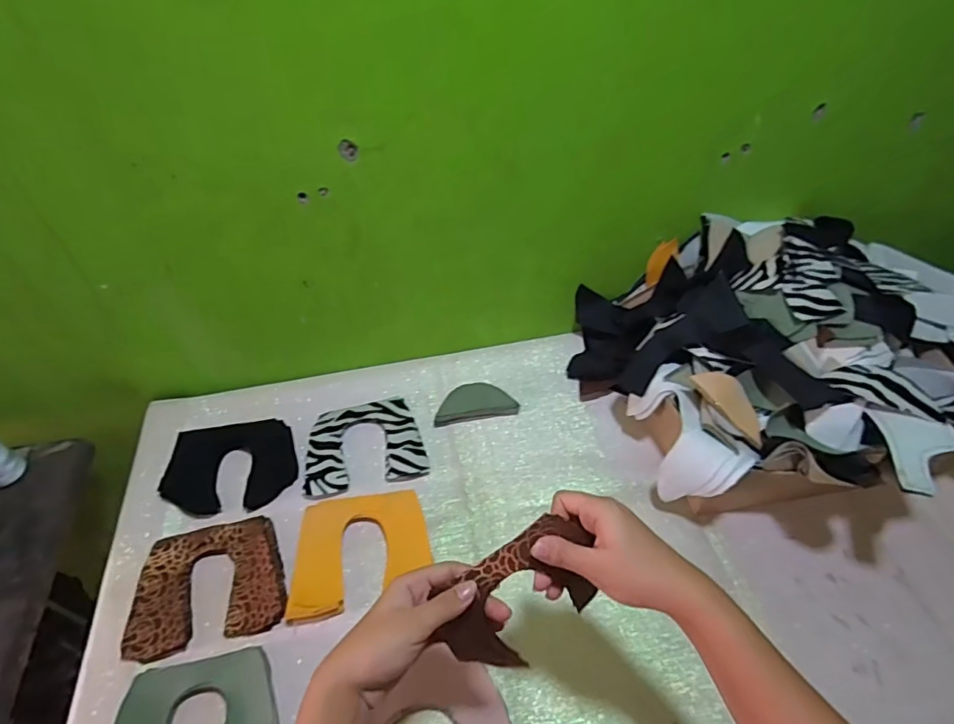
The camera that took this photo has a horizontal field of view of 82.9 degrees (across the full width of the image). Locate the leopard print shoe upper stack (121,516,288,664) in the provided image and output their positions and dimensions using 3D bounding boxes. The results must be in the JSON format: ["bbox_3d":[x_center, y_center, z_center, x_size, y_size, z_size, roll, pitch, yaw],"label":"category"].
[{"bbox_3d":[-0.295,0.243,0.591,0.153,0.023,0.131,-17,52,-12],"label":"leopard print shoe upper stack"}]

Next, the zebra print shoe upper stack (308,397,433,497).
[{"bbox_3d":[-0.149,0.108,0.708,0.151,0.007,0.127,-13,51,-8],"label":"zebra print shoe upper stack"}]

